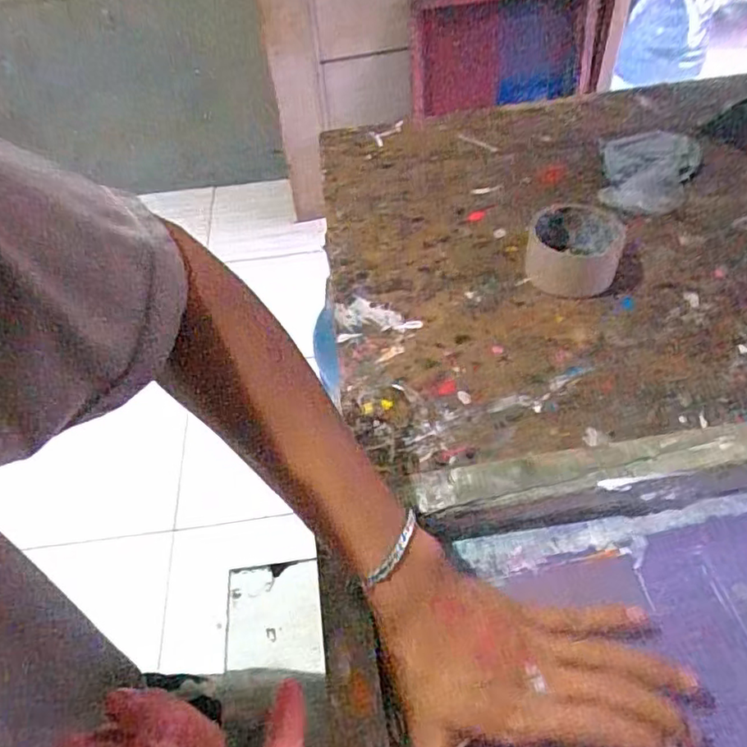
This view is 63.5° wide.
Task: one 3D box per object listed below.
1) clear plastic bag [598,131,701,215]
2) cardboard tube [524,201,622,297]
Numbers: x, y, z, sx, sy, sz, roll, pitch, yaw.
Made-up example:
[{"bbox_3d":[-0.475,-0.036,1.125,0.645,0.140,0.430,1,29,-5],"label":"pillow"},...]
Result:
[{"bbox_3d":[0.302,-0.221,0.660,0.103,0.021,0.153,8,50,13],"label":"clear plastic bag"},{"bbox_3d":[0.189,-0.118,0.576,0.085,0.042,0.085,-3,49,4],"label":"cardboard tube"}]

